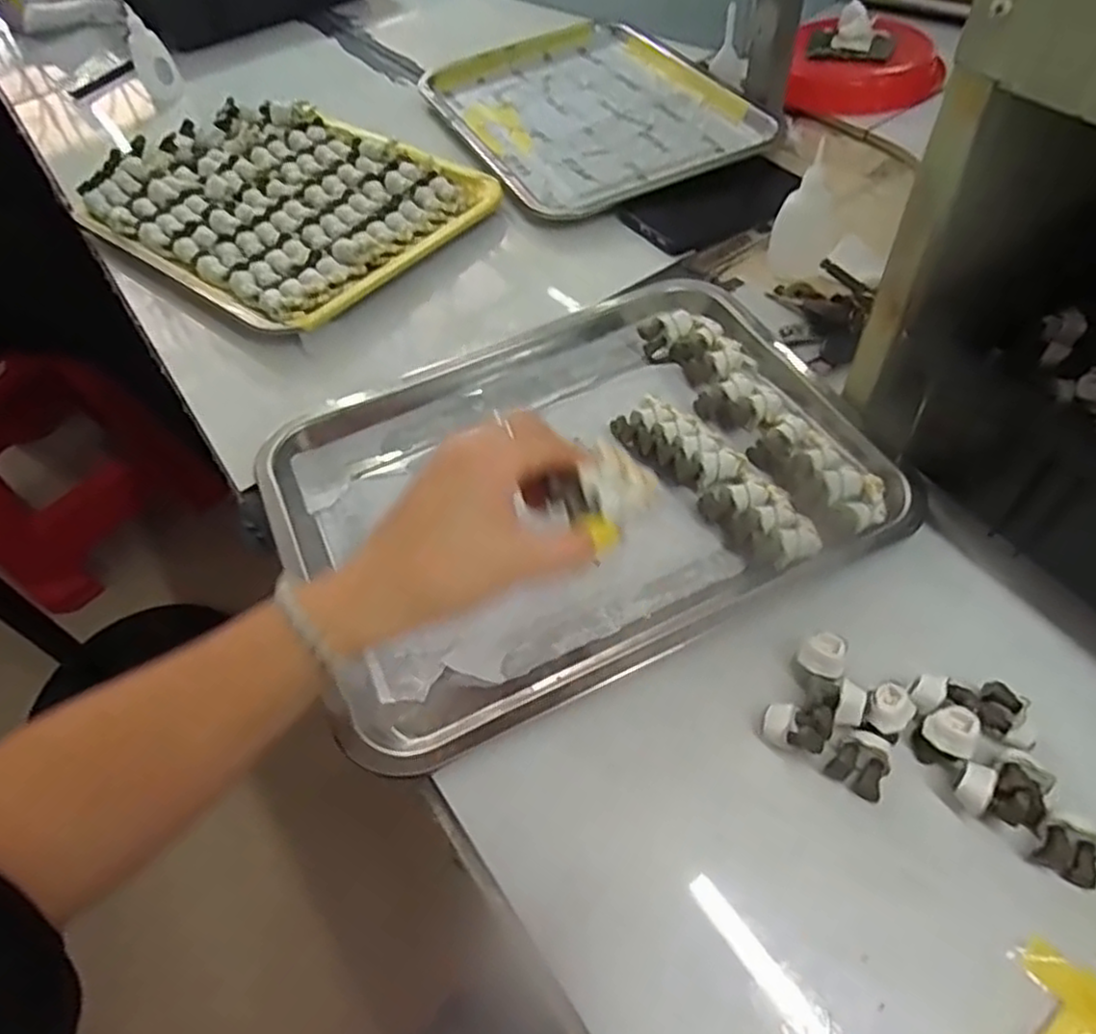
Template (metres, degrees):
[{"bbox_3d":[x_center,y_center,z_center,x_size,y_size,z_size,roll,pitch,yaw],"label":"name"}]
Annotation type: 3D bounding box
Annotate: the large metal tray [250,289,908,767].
[{"bbox_3d":[0.018,-0.024,0.438,0.349,0.023,0.254,-23,55,-11],"label":"large metal tray"}]

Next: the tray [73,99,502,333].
[{"bbox_3d":[-0.241,-0.285,0.648,0.336,0.032,0.239,30,62,25],"label":"tray"}]

